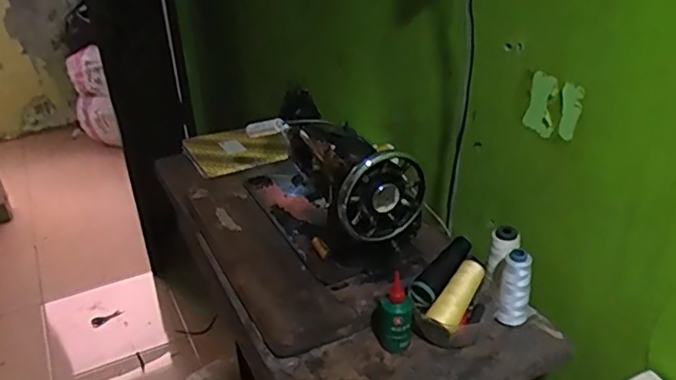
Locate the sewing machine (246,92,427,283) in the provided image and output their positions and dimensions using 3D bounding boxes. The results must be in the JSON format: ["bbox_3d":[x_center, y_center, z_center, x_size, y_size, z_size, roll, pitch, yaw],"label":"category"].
[{"bbox_3d":[-0.036,-0.038,1.012,0.157,0.194,0.416,-17,34,-24],"label":"sewing machine"}]

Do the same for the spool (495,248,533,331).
[{"bbox_3d":[0.241,0.138,0.820,0.037,0.109,0.036,-2,31,1],"label":"spool"}]

